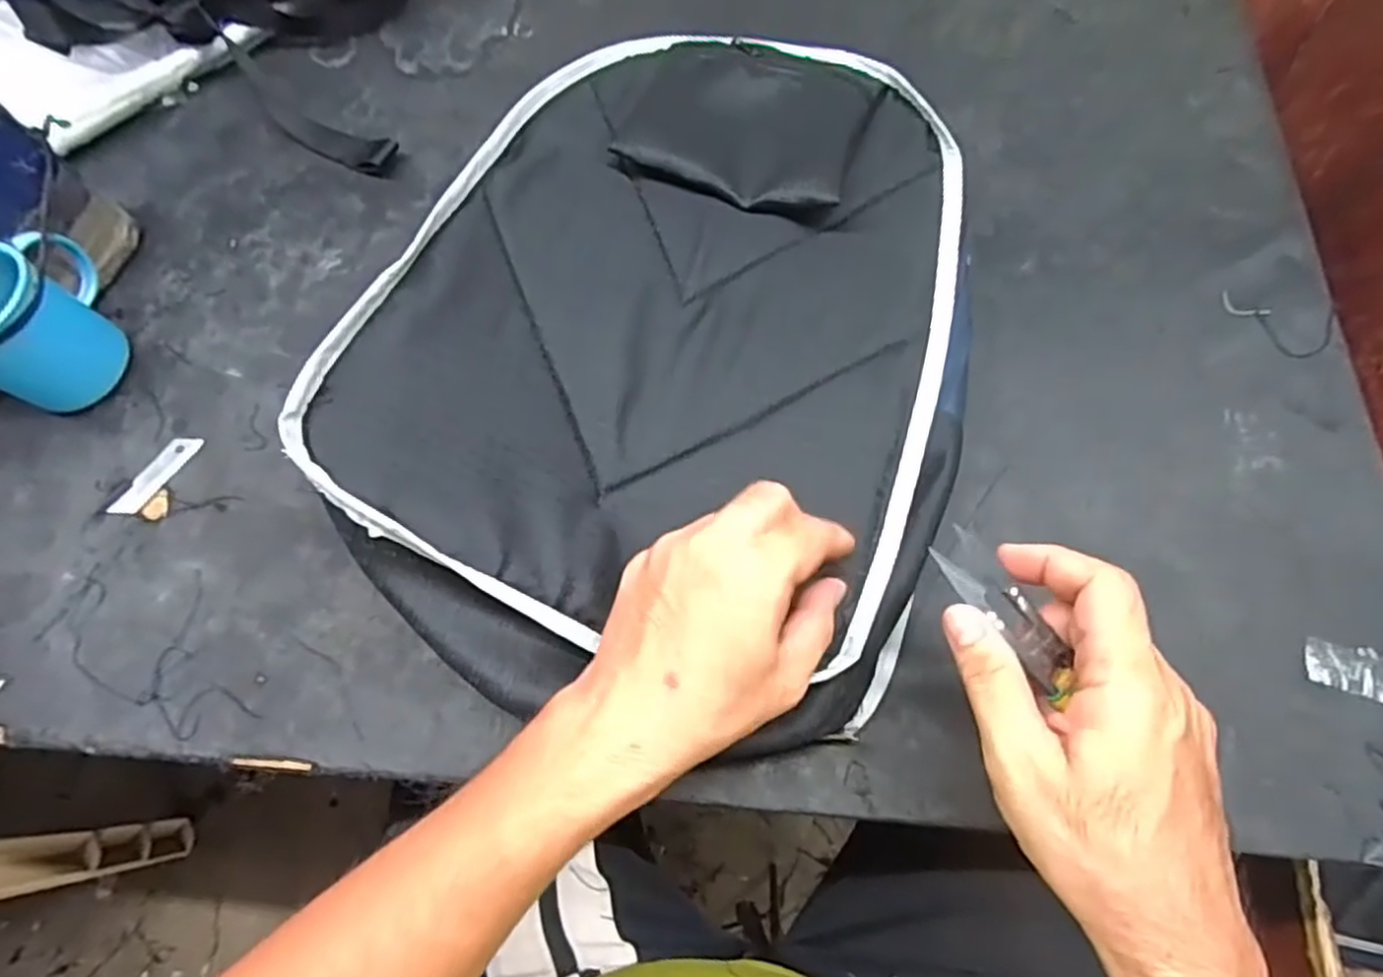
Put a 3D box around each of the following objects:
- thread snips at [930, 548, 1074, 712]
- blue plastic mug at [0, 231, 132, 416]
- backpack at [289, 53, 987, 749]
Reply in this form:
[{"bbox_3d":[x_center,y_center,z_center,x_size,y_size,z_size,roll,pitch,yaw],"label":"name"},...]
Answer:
[{"bbox_3d":[0.139,0.057,0.315,0.023,0.007,0.081,-43,85,-15],"label":"thread snips"},{"bbox_3d":[-0.400,-0.100,0.441,0.066,0.082,0.094,34,72,13],"label":"blue plastic mug"},{"bbox_3d":[0.008,-0.098,0.408,0.313,0.084,0.436,19,69,8],"label":"backpack"}]

